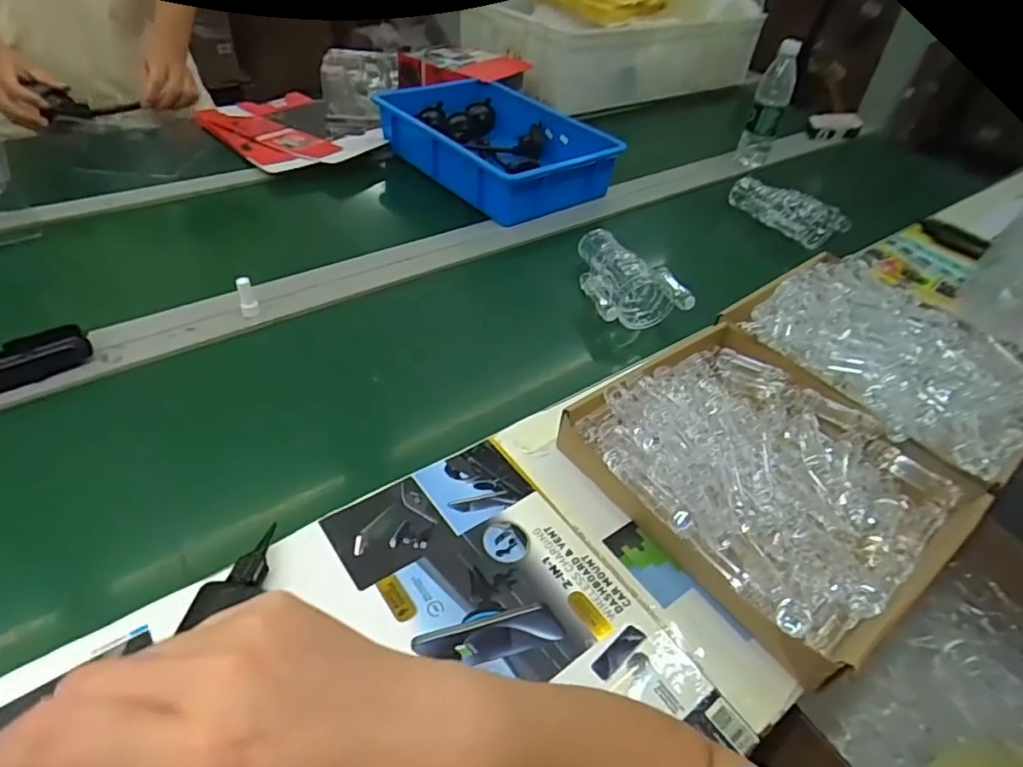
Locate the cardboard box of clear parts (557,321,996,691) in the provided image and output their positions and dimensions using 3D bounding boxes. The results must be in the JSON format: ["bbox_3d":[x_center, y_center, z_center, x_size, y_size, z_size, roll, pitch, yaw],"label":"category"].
[{"bbox_3d":[0.243,0.079,0.561,0.285,0.074,0.303,-25,52,-30],"label":"cardboard box of clear parts"}]

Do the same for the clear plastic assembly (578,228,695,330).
[{"bbox_3d":[0.154,-0.156,0.820,0.121,0.057,0.193,-5,44,-14],"label":"clear plastic assembly"}]

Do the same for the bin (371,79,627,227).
[{"bbox_3d":[-0.028,-0.441,1.063,0.277,0.083,0.390,-26,52,-31],"label":"bin"}]

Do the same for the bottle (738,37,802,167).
[{"bbox_3d":[0.542,-0.576,1.225,0.068,0.239,0.064,20,44,13],"label":"bottle"}]

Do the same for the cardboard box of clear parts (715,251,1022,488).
[{"bbox_3d":[0.461,-0.044,0.696,0.284,0.057,0.326,-22,51,-28],"label":"cardboard box of clear parts"}]

